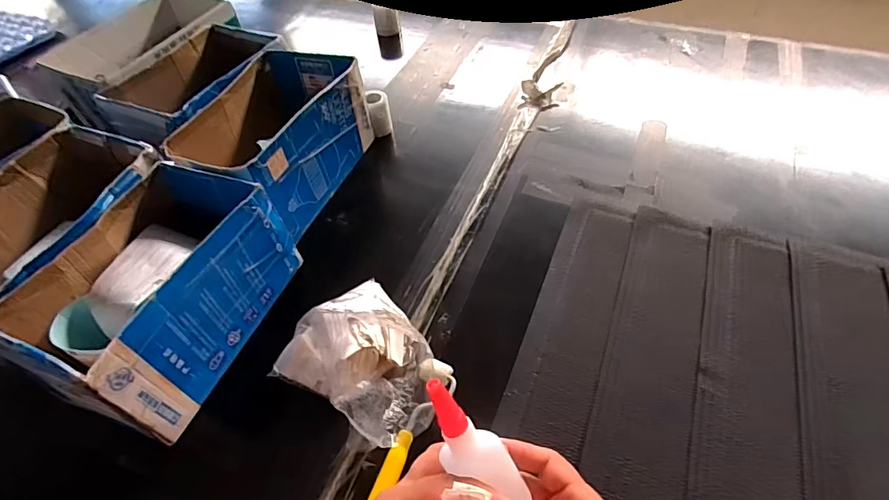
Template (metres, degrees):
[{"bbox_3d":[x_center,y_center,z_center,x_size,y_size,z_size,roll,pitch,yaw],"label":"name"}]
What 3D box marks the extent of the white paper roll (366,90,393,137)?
[{"bbox_3d":[-0.113,-0.241,0.821,0.036,0.065,0.047,-12,51,-6],"label":"white paper roll"}]

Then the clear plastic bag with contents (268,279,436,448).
[{"bbox_3d":[-0.082,0.116,0.522,0.185,0.071,0.158,32,60,26],"label":"clear plastic bag with contents"}]

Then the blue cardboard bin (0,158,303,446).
[{"bbox_3d":[-0.330,0.045,0.554,0.174,0.142,0.273,15,54,15],"label":"blue cardboard bin"}]

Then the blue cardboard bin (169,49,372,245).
[{"bbox_3d":[-0.249,-0.169,0.719,0.180,0.145,0.290,12,53,13],"label":"blue cardboard bin"}]

